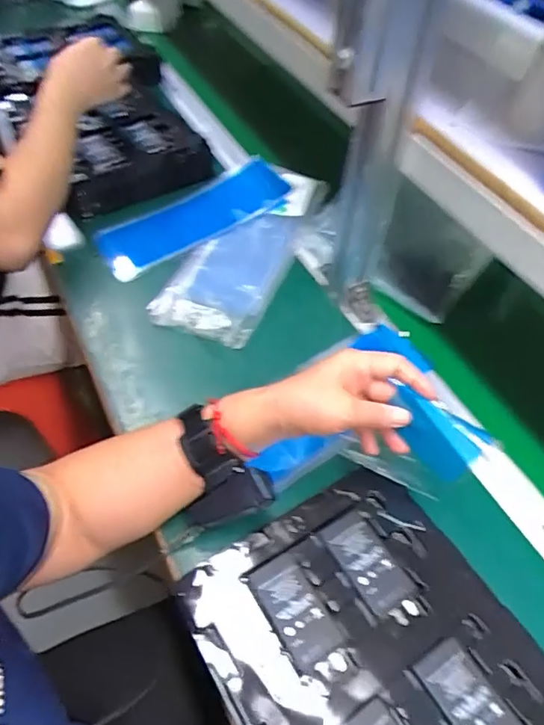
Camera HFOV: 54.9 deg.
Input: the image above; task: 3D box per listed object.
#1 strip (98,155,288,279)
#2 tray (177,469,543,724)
[{"bbox_3d":[-0.102,-0.198,0.715,0.273,0.020,0.096,-31,62,-19],"label":"strip"},{"bbox_3d":[0.086,0.230,0.396,0.214,0.020,0.273,-25,58,-23],"label":"tray"}]

